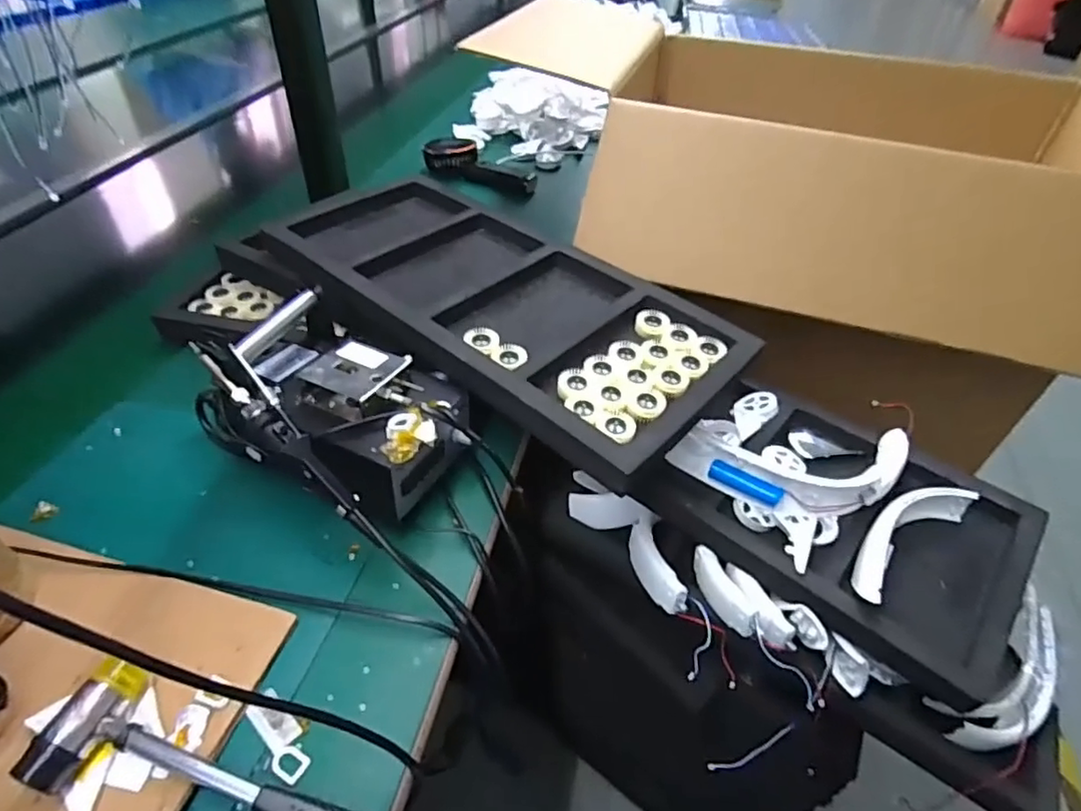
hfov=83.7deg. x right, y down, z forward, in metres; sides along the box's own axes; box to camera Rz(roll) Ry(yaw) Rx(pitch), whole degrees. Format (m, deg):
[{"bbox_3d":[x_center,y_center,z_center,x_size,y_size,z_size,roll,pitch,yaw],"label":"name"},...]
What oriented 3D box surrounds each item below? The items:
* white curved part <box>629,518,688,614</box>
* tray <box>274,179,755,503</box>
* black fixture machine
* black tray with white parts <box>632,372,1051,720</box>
[{"bbox_3d":[0.106,0.151,0.562,0.023,0.032,0.089,-11,46,-15],"label":"white curved part"},{"bbox_3d":[-0.046,-0.111,0.611,0.489,0.036,0.233,34,51,28],"label":"tray"},{"bbox_3d":[-0.167,0.008,0.508,0.187,0.112,0.150,22,47,18],"label":"black fixture machine"},{"bbox_3d":[0.281,0.090,0.572,0.316,0.069,0.206,33,51,27],"label":"black tray with white parts"}]

